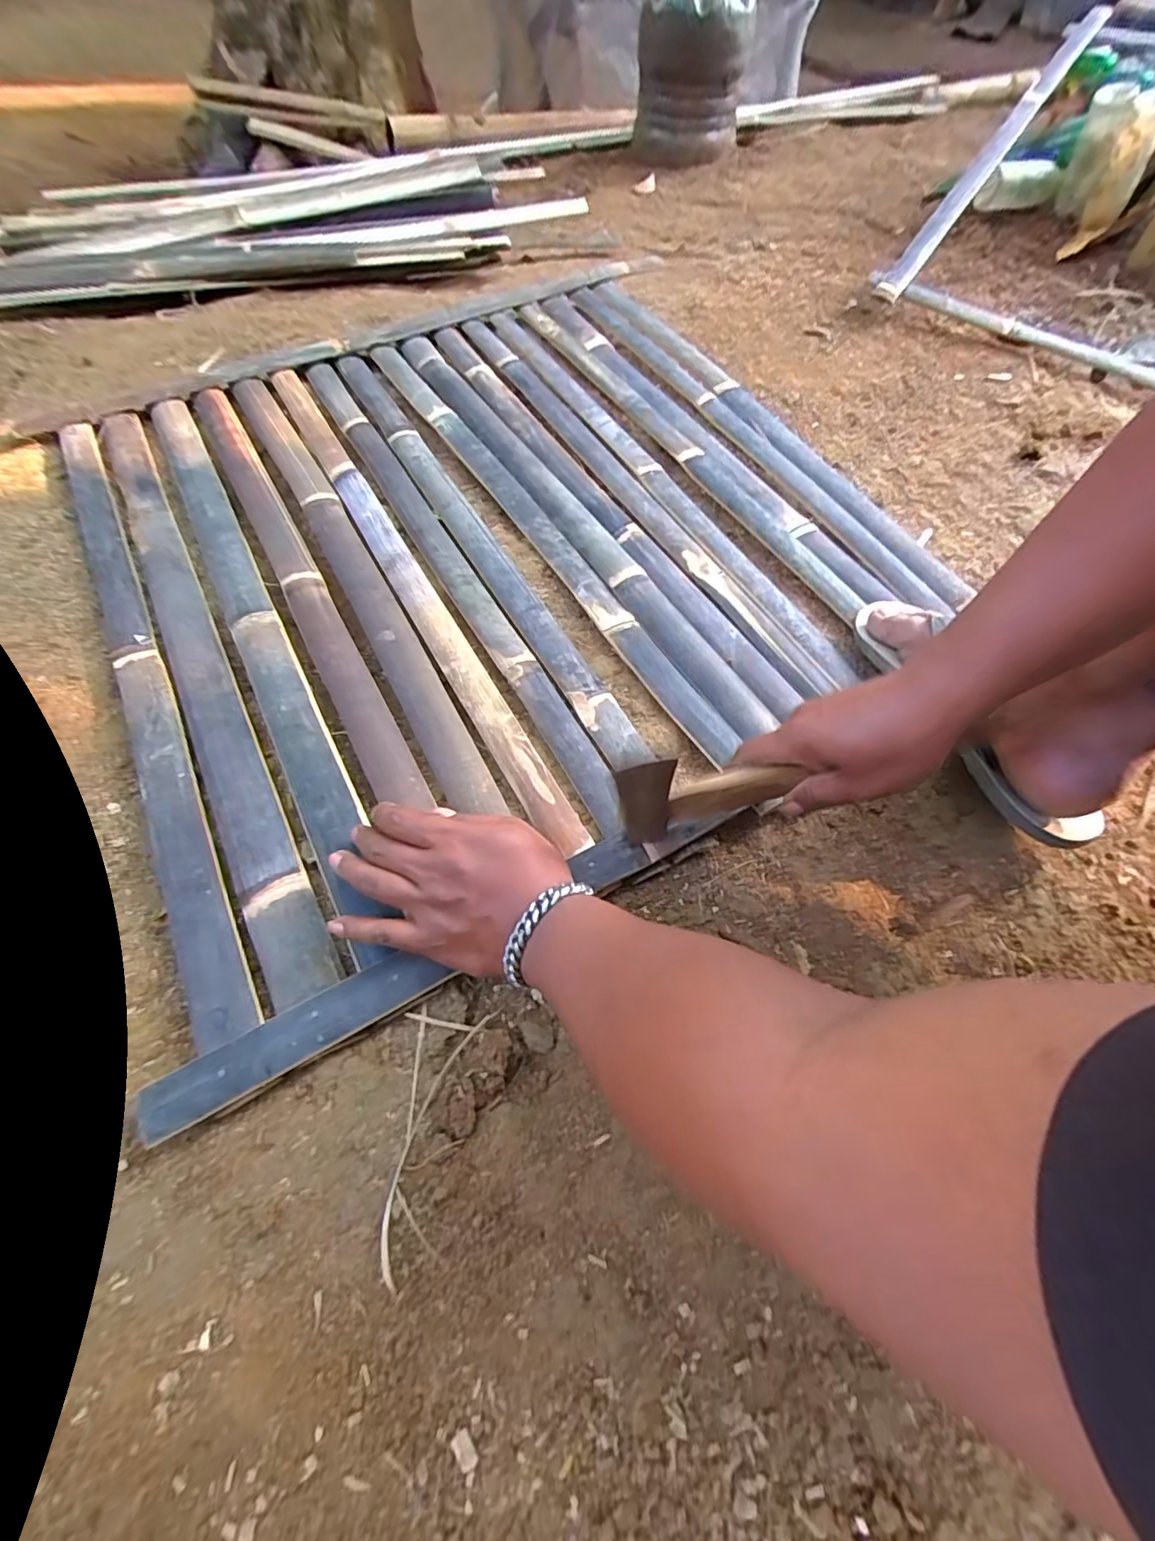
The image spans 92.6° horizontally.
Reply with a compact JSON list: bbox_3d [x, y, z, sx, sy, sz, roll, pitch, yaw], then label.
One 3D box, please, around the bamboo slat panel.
[{"bbox_3d":[-0.097,-0.271,0.608,0.763,0.042,0.826,-26,65,-17],"label":"bamboo slat panel"}]

